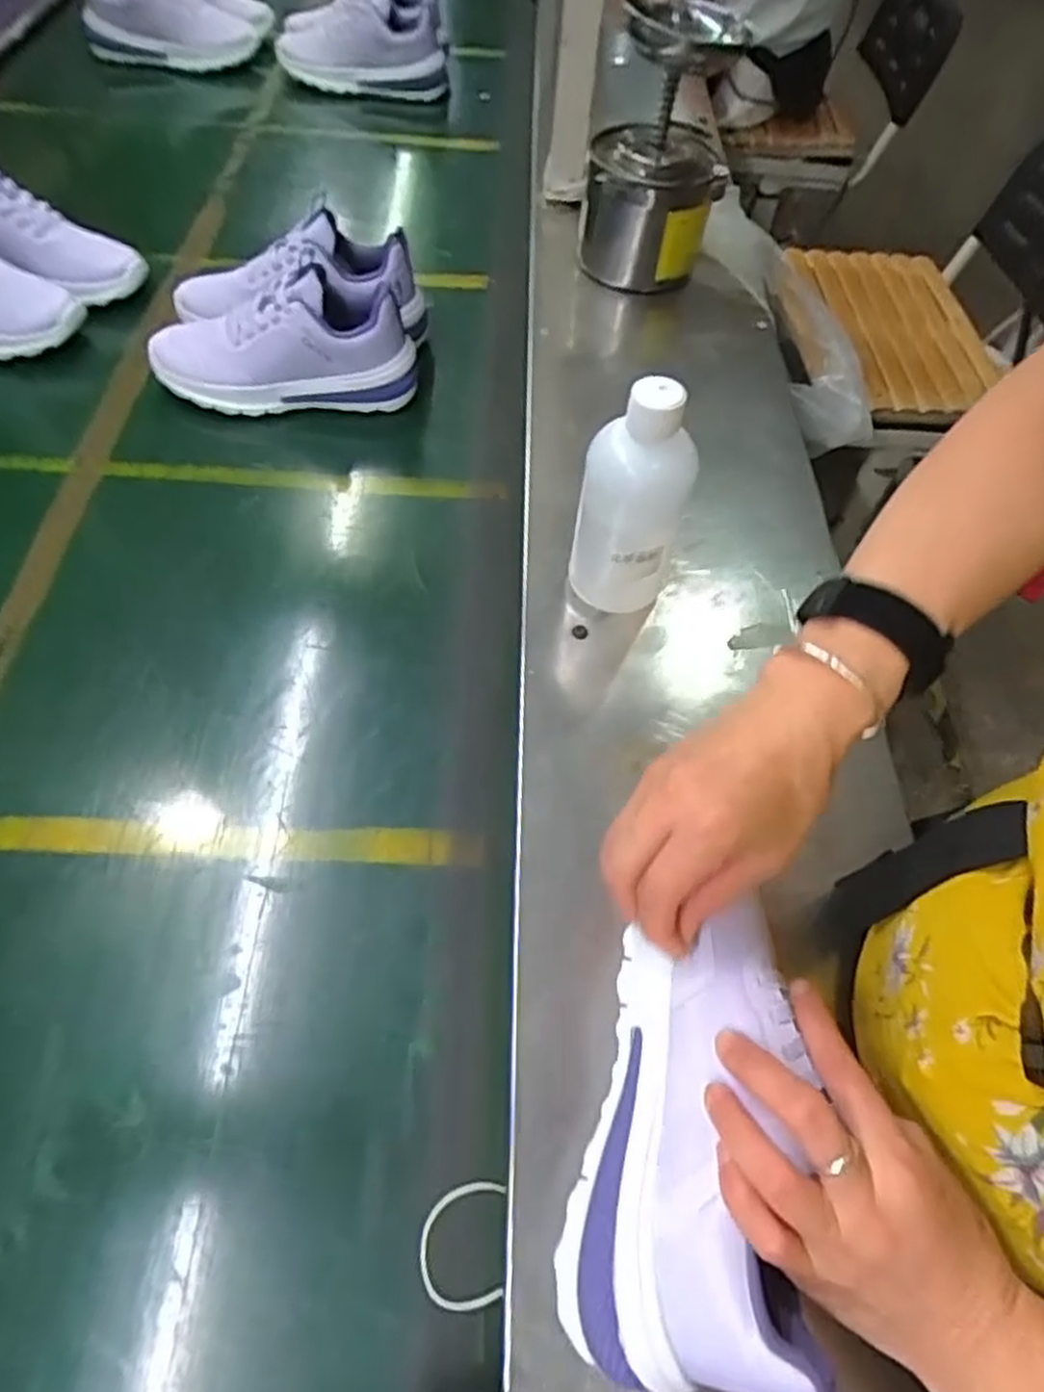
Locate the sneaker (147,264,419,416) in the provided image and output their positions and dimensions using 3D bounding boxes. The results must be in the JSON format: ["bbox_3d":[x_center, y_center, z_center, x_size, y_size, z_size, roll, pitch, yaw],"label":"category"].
[{"bbox_3d":[-0.228,-0.336,0.730,0.241,0.123,0.089,-5,58,-5],"label":"sneaker"}]

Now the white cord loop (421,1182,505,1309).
[{"bbox_3d":[-0.031,0.283,0.398,0.043,0.004,0.054,2,57,-1],"label":"white cord loop"}]

